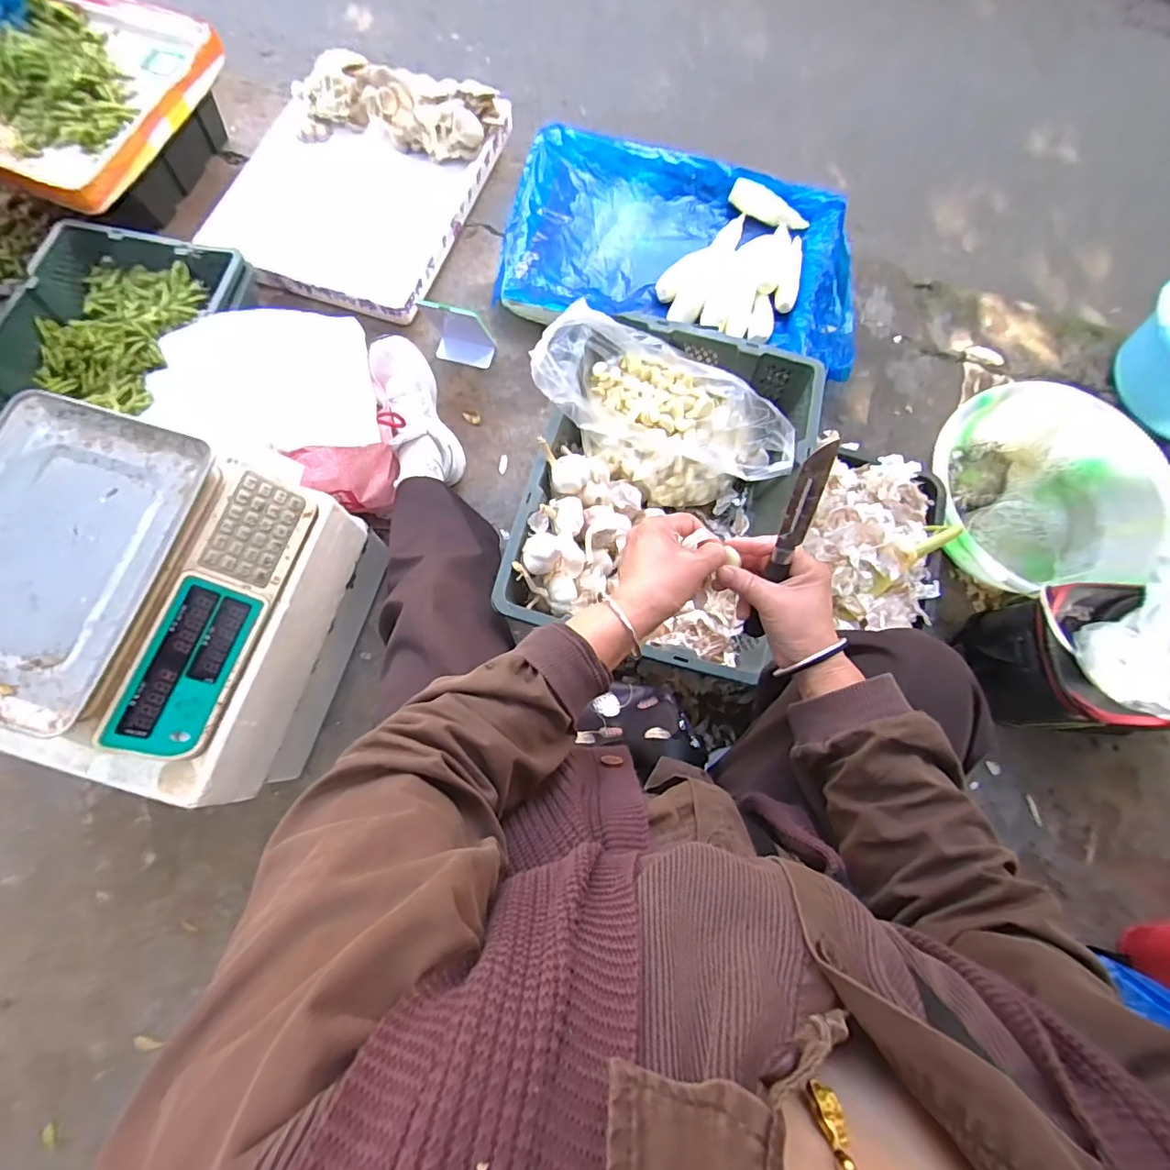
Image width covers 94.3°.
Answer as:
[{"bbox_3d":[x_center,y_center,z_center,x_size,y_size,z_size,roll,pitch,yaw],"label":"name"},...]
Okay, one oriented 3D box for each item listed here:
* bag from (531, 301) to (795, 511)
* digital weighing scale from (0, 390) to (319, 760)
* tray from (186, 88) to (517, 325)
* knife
[{"bbox_3d":[0.105,-0.232,0.743,0.334,0.198,0.172,20,76,4],"label":"bag"},{"bbox_3d":[-0.521,-0.014,0.595,0.305,0.097,0.320,16,75,3],"label":"digital weighing scale"},{"bbox_3d":[-0.470,-0.834,1.134,0.464,0.044,0.568,17,75,3],"label":"tray"},{"bbox_3d":[0.162,-0.027,0.438,0.023,0.183,0.018,9,37,1],"label":"knife"}]

